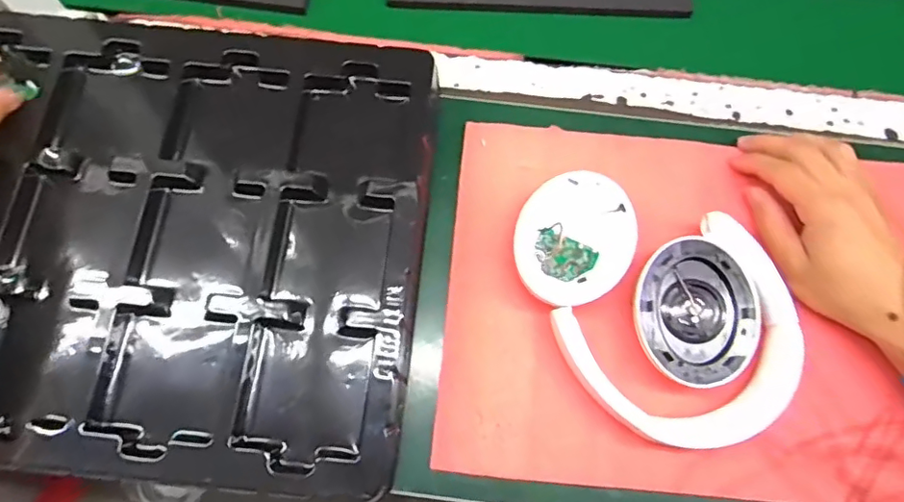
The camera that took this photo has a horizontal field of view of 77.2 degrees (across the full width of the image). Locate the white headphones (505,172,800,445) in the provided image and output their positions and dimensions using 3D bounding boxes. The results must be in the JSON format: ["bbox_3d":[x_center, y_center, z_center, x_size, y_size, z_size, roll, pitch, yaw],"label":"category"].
[{"bbox_3d":[0.137,0.029,0.381,0.140,0.028,0.196,-28,75,-9],"label":"white headphones"}]

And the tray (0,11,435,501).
[{"bbox_3d":[-0.246,-0.021,0.390,0.458,0.045,0.316,6,73,1],"label":"tray"}]

